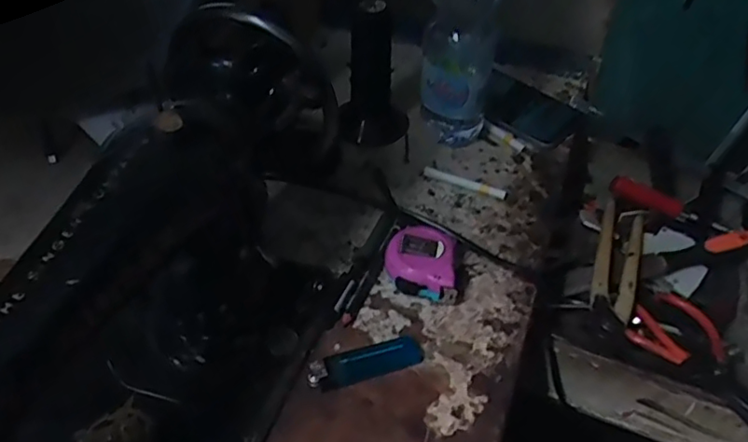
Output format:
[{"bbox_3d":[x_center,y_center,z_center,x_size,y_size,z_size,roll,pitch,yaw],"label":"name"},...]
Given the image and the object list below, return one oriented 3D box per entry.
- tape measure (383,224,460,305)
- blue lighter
[{"bbox_3d":[0.042,0.033,0.501,0.065,0.035,0.059,10,45,4],"label":"tape measure"},{"bbox_3d":[-0.006,0.104,0.448,0.085,0.009,0.023,-12,48,-16],"label":"blue lighter"}]

